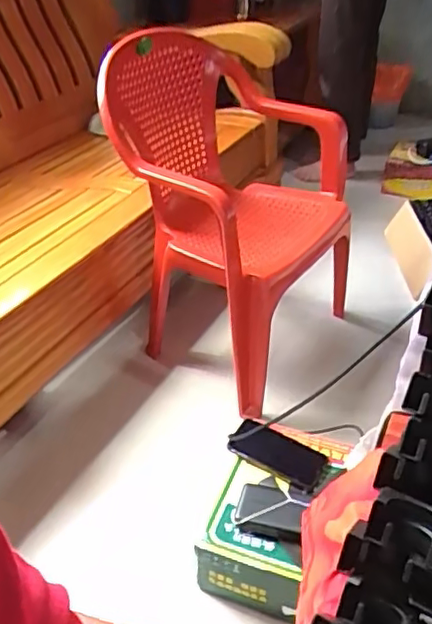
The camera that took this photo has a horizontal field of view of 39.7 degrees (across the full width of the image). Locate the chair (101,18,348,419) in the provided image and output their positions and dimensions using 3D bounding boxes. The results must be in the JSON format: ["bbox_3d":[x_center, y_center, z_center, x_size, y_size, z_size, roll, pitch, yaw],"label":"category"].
[{"bbox_3d":[0.011,-0.211,1.338,0.516,0.654,0.495,19,42,26],"label":"chair"}]

